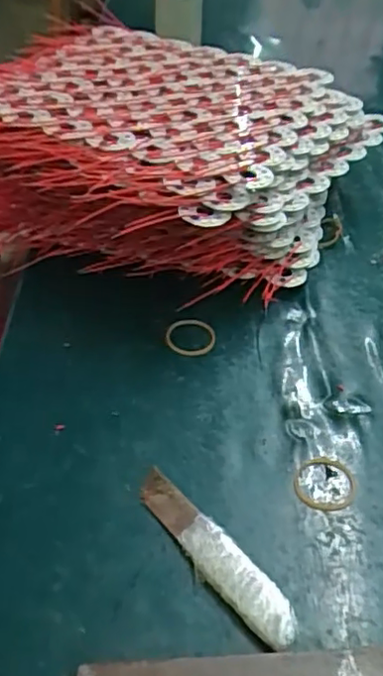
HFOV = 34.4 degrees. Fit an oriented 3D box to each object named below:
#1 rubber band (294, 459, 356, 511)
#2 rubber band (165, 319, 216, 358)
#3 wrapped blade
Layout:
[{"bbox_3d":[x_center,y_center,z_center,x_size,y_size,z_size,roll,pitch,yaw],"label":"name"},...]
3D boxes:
[{"bbox_3d":[0.071,0.077,0.327,0.032,0.004,0.031,1,46,-1],"label":"rubber band"},{"bbox_3d":[-0.001,-0.001,0.395,0.032,0.004,0.029,7,46,5],"label":"rubber band"},{"bbox_3d":[0.010,0.101,0.294,0.020,0.010,0.103,-30,54,-27],"label":"wrapped blade"}]

